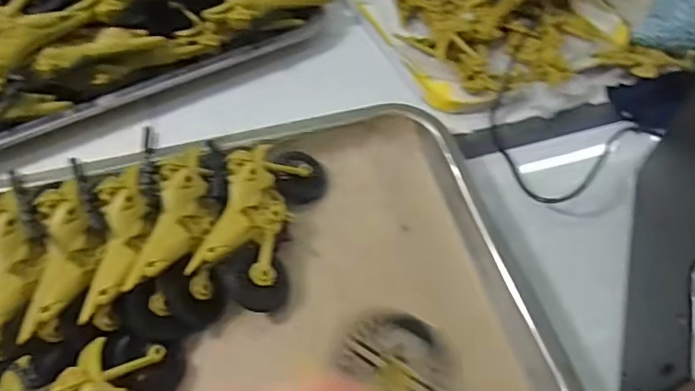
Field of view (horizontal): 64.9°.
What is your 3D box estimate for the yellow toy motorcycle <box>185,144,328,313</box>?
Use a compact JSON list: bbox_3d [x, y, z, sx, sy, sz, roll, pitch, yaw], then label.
[{"bbox_3d":[-0.054,0.012,0.347,0.055,0.030,0.110,14,56,7],"label":"yellow toy motorcycle"}]

